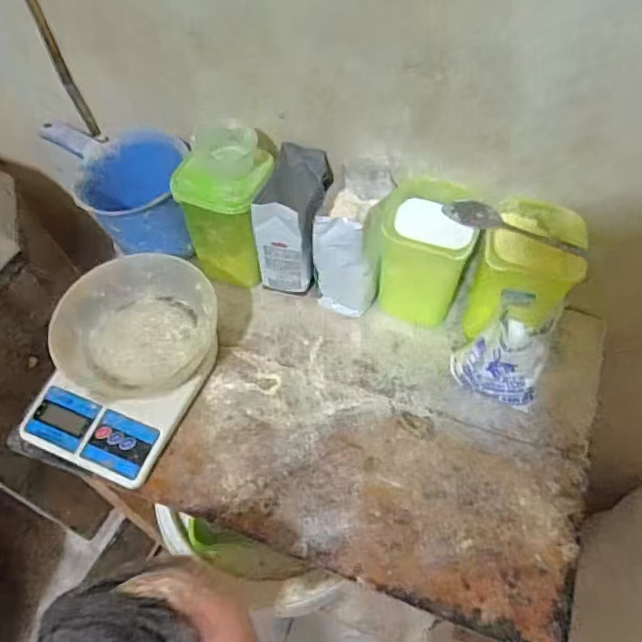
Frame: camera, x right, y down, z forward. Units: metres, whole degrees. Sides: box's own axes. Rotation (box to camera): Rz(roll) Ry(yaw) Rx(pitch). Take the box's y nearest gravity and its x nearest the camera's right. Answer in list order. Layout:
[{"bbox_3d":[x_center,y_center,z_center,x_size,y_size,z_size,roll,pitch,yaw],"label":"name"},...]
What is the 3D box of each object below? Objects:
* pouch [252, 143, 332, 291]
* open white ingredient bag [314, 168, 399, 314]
[{"bbox_3d":[-0.032,-0.115,0.667,0.078,0.143,0.103,8,56,5],"label":"pouch"},{"bbox_3d":[0.038,-0.088,0.656,0.072,0.146,0.108,14,57,9],"label":"open white ingredient bag"}]

